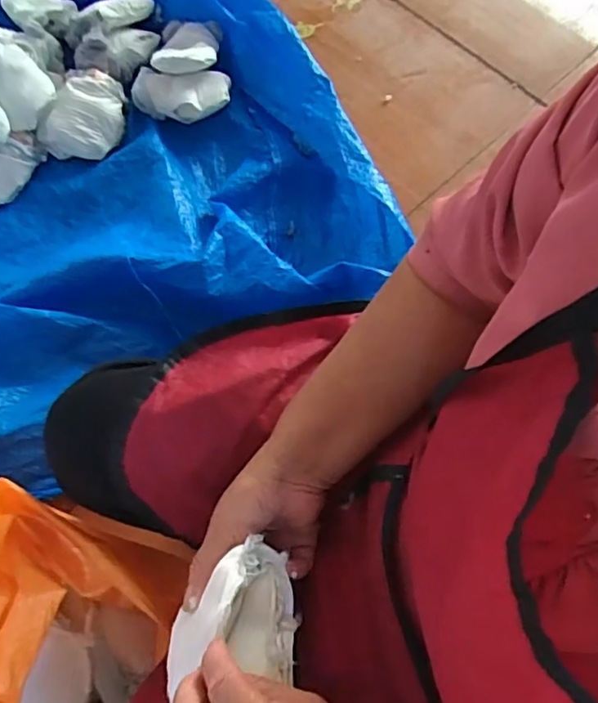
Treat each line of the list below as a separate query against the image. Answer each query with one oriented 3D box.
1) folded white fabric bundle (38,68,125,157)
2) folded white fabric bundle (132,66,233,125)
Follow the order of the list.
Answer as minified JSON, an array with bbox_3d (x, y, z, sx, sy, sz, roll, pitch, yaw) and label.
[{"bbox_3d":[-0.388,-0.434,1.078,0.122,0.074,0.167,18,68,5],"label":"folded white fabric bundle"},{"bbox_3d":[-0.222,-0.493,1.105,0.179,0.064,0.095,2,68,-2],"label":"folded white fabric bundle"}]

